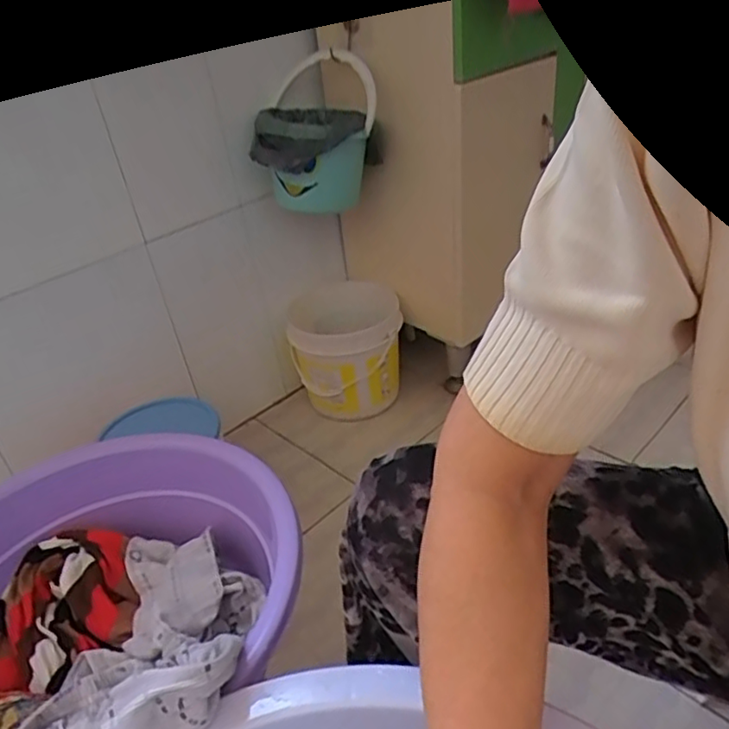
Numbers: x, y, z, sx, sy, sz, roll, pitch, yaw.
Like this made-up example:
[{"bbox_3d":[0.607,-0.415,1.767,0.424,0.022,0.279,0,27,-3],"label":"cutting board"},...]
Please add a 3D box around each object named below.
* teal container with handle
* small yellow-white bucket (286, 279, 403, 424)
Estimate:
[{"bbox_3d":[-0.068,-0.337,0.953,0.173,0.208,0.192,-6,32,2],"label":"teal container with handle"},{"bbox_3d":[-0.034,-0.032,1.167,0.194,0.185,0.204,-8,32,5],"label":"small yellow-white bucket"}]

